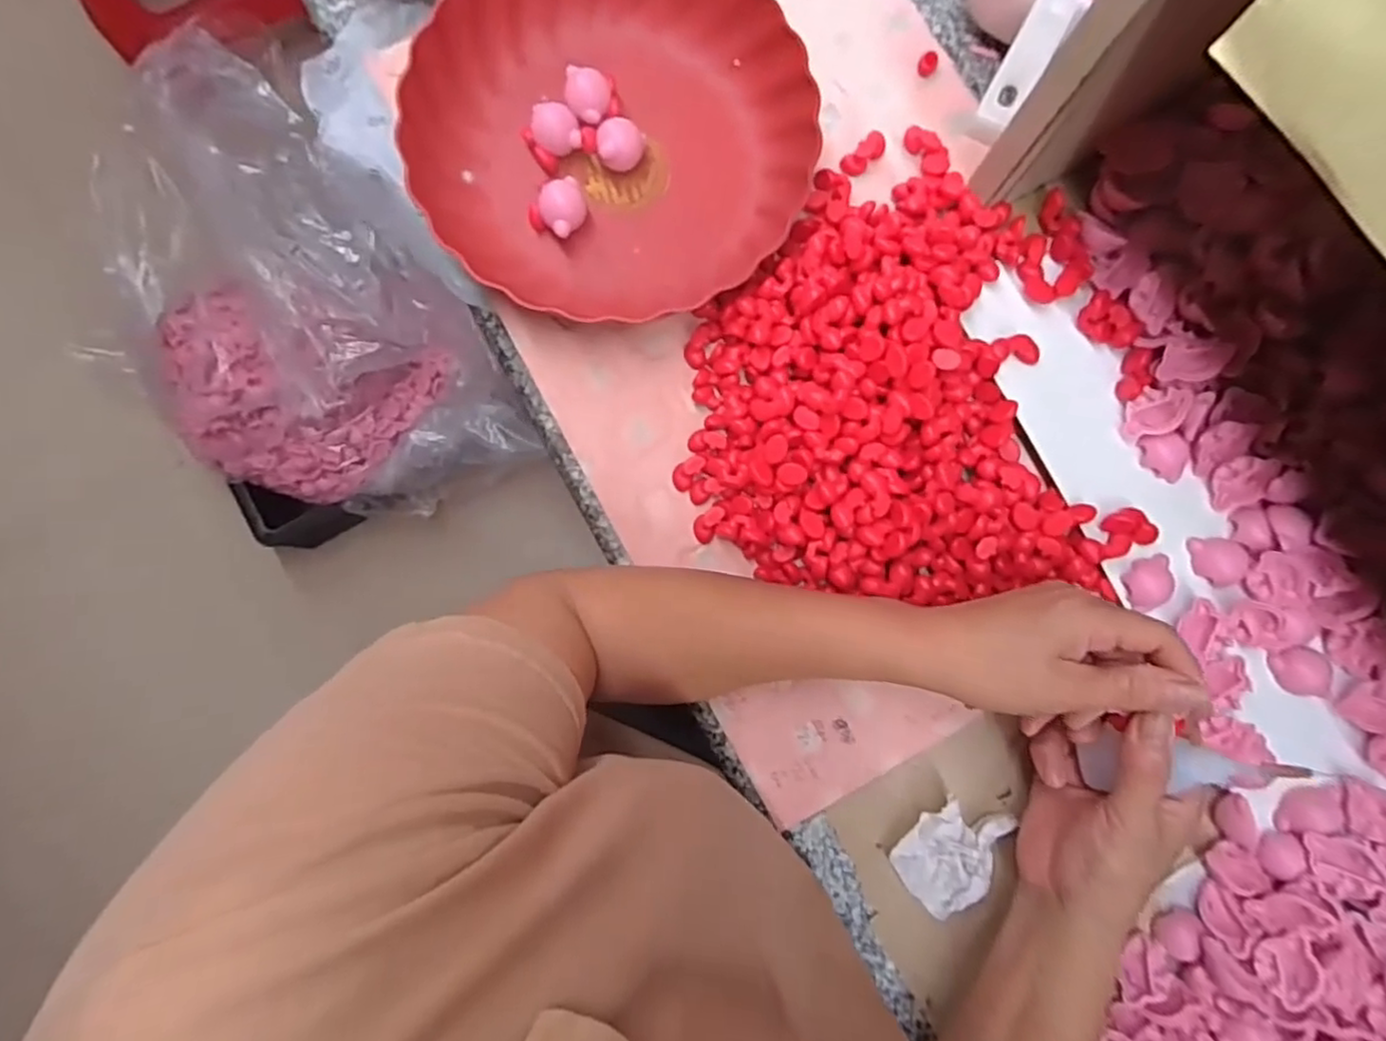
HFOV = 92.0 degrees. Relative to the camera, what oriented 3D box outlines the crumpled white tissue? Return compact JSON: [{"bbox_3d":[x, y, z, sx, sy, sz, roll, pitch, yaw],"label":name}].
[{"bbox_3d":[0.151,0.195,0.394,0.046,0.018,0.068,37,86,3],"label":"crumpled white tissue"}]

